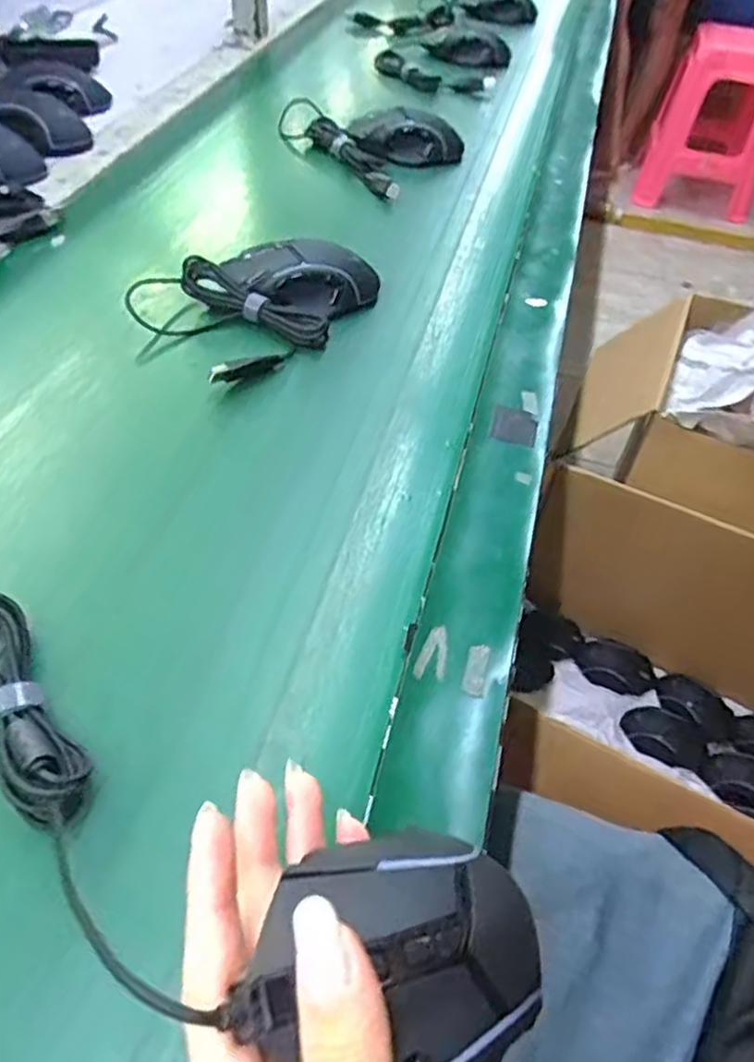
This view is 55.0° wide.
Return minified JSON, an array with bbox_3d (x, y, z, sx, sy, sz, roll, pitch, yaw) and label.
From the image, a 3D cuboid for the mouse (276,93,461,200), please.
[{"bbox_3d":[-0.025,-0.407,0.739,0.191,0.032,0.141,27,58,21],"label":"mouse"}]

